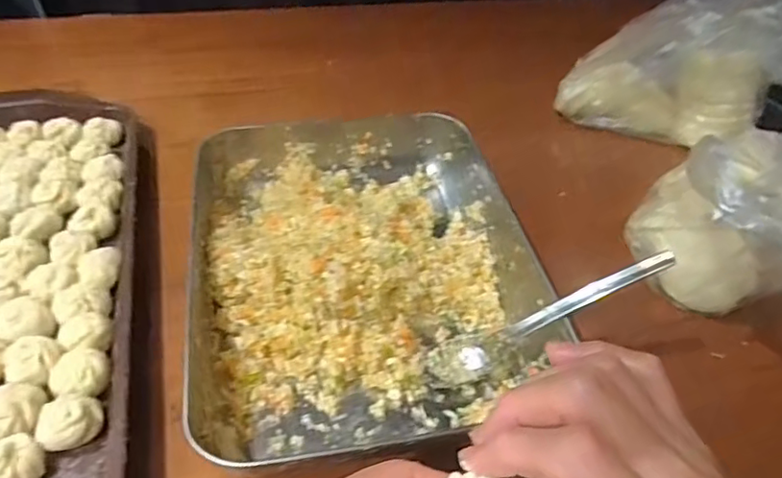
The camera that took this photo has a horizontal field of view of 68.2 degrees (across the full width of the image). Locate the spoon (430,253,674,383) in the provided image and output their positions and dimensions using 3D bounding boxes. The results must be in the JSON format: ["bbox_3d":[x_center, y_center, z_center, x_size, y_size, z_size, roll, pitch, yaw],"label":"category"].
[{"bbox_3d":[0.083,0.042,0.310,0.138,0.015,0.024,-32,47,18],"label":"spoon"}]

